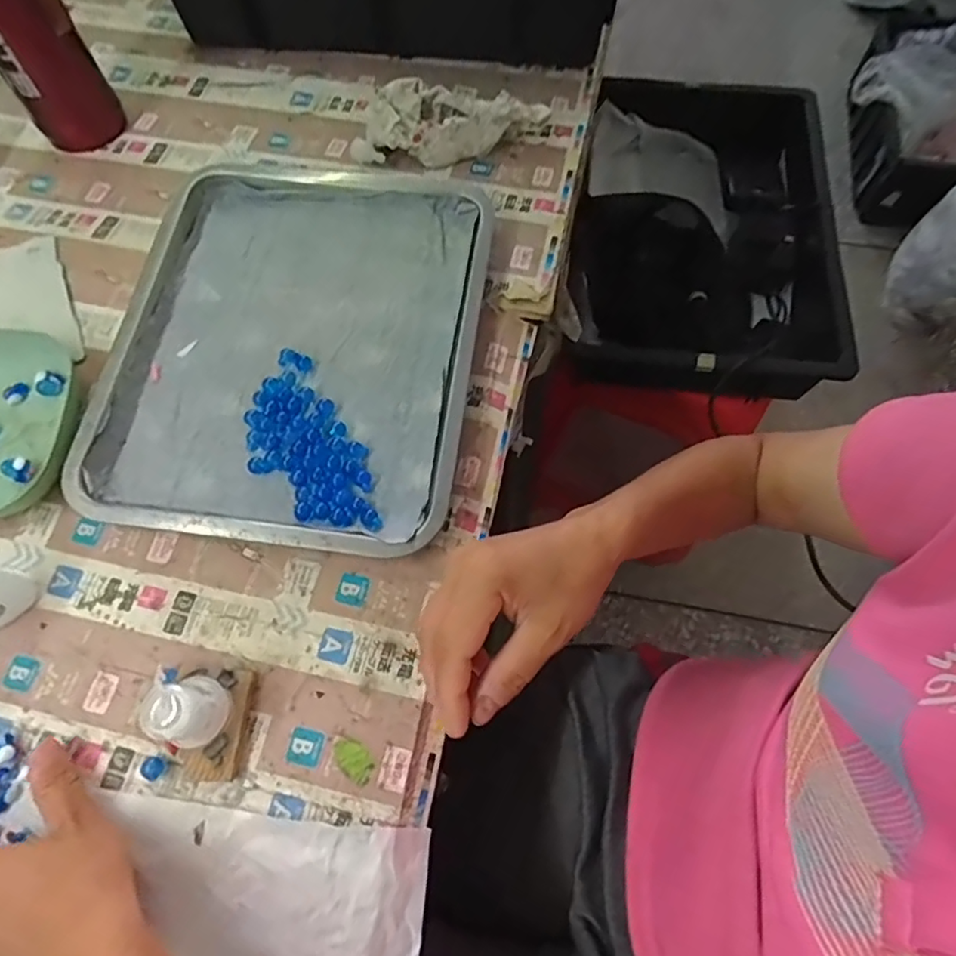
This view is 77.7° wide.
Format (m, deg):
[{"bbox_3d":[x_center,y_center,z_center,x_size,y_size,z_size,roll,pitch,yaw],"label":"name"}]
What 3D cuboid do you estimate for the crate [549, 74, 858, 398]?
[{"bbox_3d":[0.282,-0.291,0.730,0.312,0.136,0.416,9,67,2],"label":"crate"}]

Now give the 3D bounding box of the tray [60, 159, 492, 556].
[{"bbox_3d":[-0.133,-0.115,0.452,0.262,0.027,0.333,7,67,1],"label":"tray"}]

